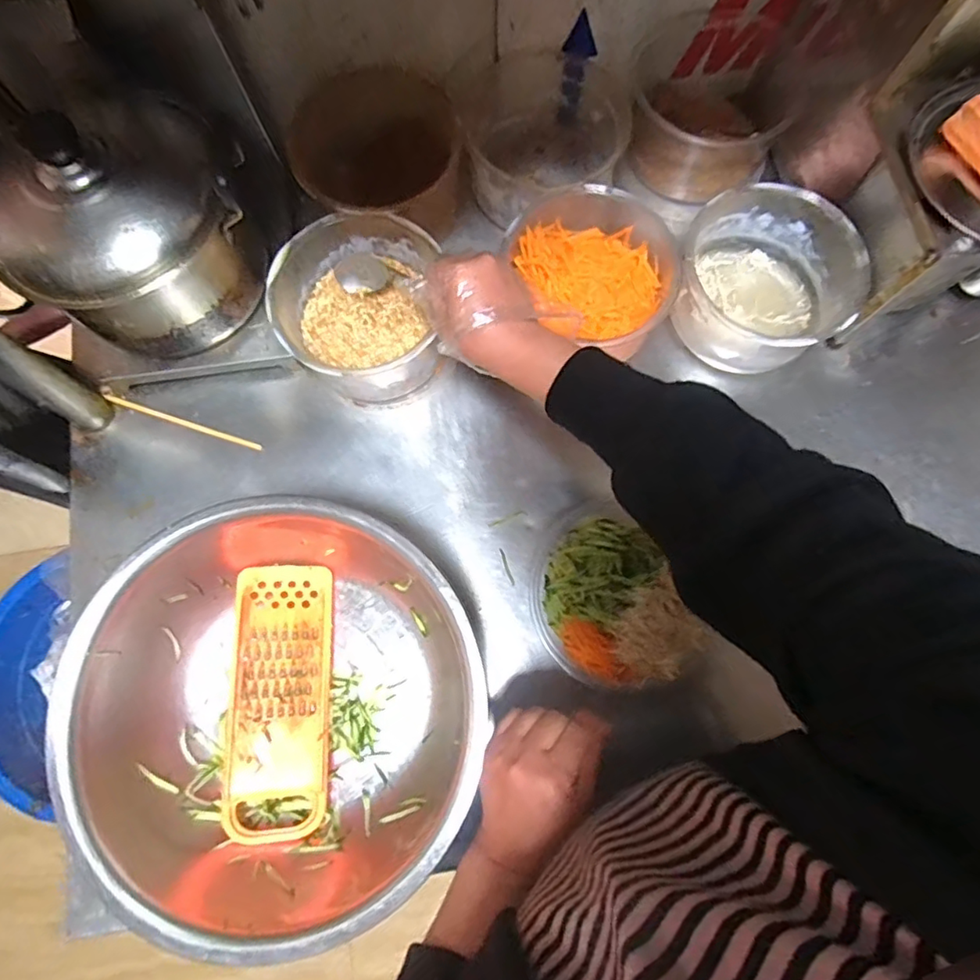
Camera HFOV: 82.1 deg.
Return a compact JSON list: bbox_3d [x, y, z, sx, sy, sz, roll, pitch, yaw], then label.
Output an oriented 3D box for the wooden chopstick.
[{"bbox_3d":[-0.334,-0.073,0.614,0.185,0.012,0.008,19,77,5],"label":"wooden chopstick"}]

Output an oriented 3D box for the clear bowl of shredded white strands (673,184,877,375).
[{"bbox_3d":[0.279,-0.218,0.601,0.161,0.104,0.165,0,77,0],"label":"clear bowl of shredded white strands"}]

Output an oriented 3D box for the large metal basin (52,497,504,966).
[{"bbox_3d":[-0.170,0.181,0.487,0.317,0.125,0.315,0,77,0],"label":"large metal basin"}]

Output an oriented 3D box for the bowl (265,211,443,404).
[{"bbox_3d":[-0.134,-0.181,0.584,0.152,0.096,0.166,0,77,0],"label":"bowl"}]

